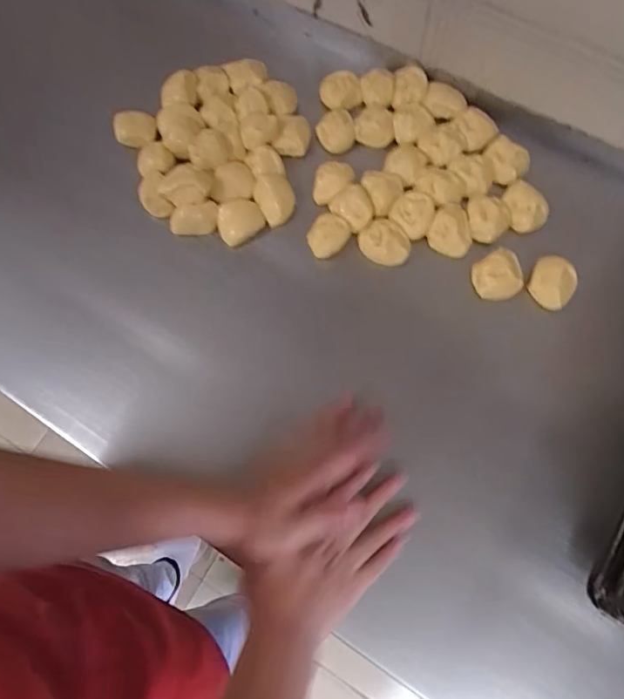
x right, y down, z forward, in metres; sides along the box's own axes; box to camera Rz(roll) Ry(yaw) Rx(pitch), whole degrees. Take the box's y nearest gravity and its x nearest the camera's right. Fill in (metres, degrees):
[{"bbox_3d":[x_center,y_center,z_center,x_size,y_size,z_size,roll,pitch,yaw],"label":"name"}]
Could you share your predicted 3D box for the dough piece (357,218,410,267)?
[{"bbox_3d":[0.083,-0.122,0.559,0.047,0.024,0.059,-40,76,-10],"label":"dough piece"}]

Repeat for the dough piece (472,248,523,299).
[{"bbox_3d":[0.205,-0.082,0.539,0.043,0.033,0.049,-22,74,-5],"label":"dough piece"}]

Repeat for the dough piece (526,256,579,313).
[{"bbox_3d":[0.265,-0.073,0.535,0.051,0.033,0.040,42,79,13],"label":"dough piece"}]

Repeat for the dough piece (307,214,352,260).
[{"bbox_3d":[0.019,-0.132,0.570,0.042,0.019,0.049,32,77,11],"label":"dough piece"}]

